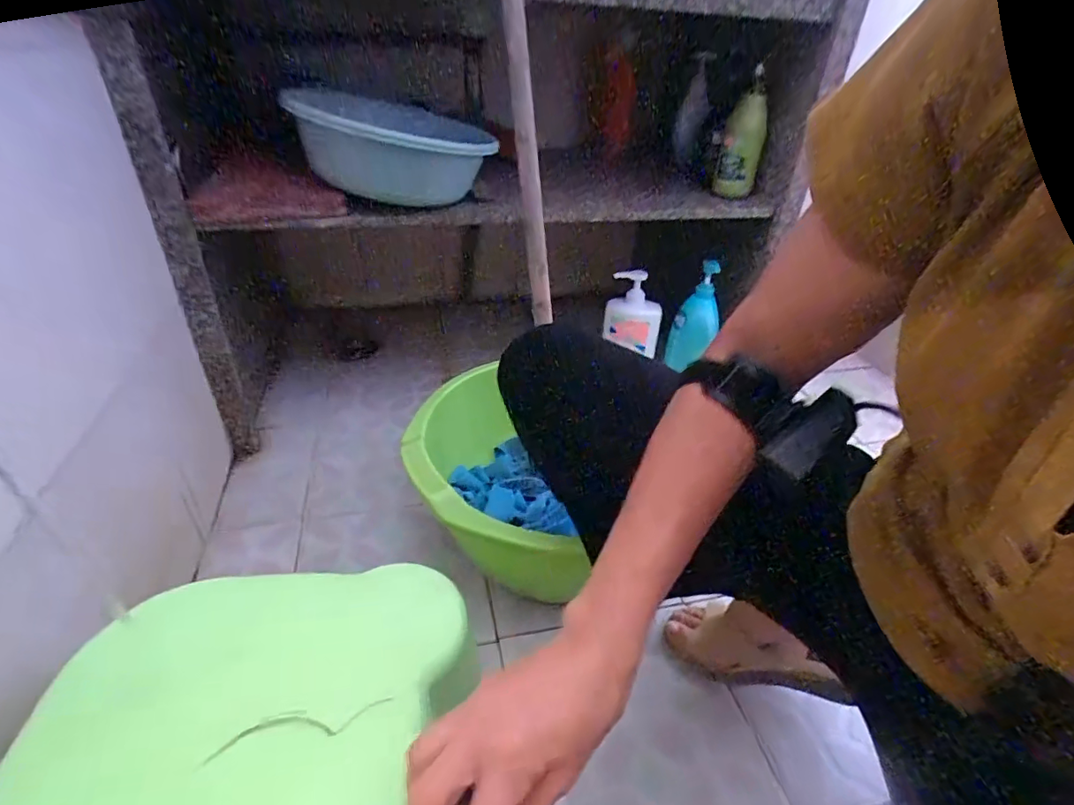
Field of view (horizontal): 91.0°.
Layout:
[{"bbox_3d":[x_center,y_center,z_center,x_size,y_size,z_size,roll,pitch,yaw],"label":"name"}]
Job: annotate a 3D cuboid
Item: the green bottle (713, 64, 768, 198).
[{"bbox_3d":[0.339,-0.434,0.861,0.066,0.175,0.054,18,44,16],"label":"green bottle"}]

